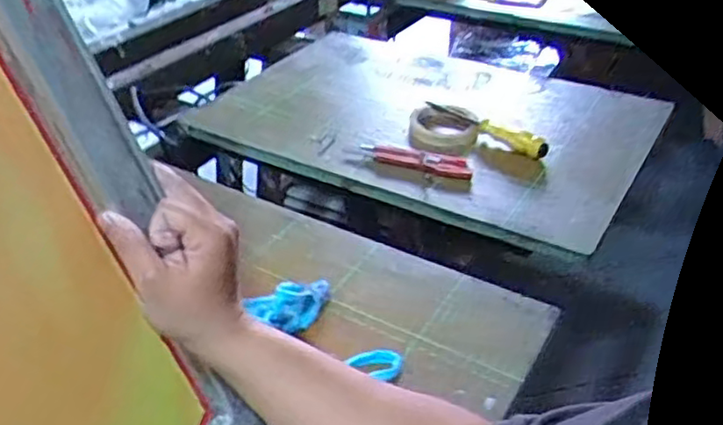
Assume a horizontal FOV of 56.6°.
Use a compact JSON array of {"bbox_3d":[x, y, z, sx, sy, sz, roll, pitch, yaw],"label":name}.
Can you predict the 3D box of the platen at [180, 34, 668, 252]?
[{"bbox_3d":[0.086,-0.139,0.927,0.563,0.033,0.368,20,44,29],"label":"platen"}]

